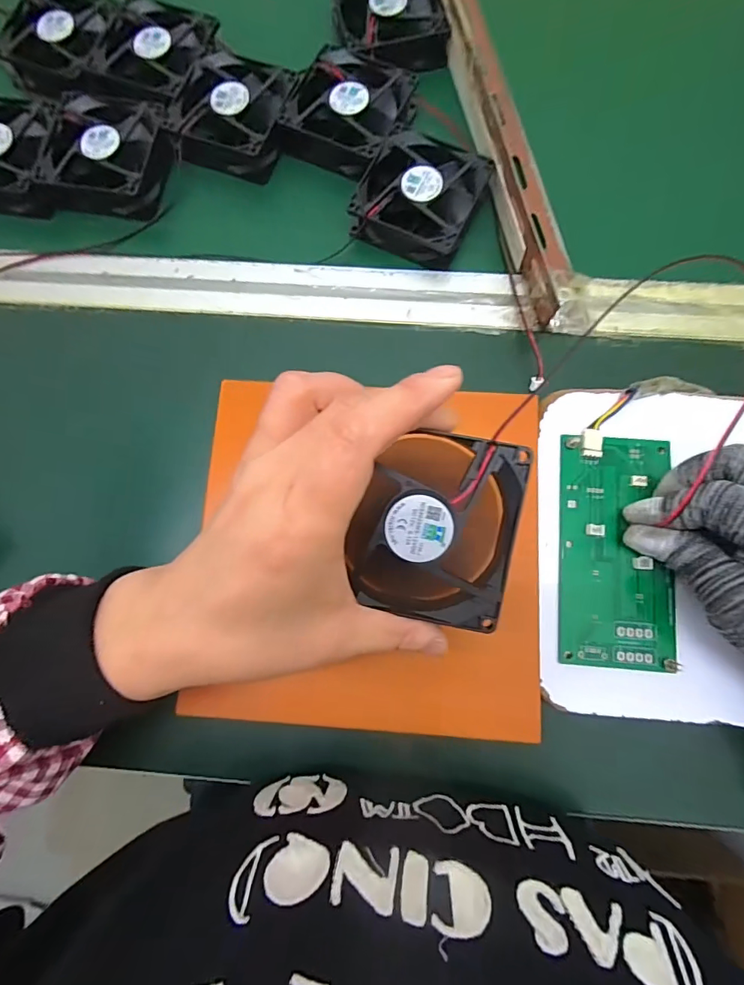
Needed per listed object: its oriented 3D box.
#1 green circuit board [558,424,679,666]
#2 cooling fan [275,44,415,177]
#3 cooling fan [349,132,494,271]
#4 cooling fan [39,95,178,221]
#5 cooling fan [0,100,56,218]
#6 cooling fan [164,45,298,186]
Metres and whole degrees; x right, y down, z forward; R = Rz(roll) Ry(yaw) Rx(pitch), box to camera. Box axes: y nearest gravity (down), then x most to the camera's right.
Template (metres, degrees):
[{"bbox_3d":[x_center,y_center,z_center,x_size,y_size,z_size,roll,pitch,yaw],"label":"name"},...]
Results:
[{"bbox_3d":[0.144,0.032,0.264,0.064,0.008,0.133,2,81,2],"label":"green circuit board"},{"bbox_3d":[-0.016,-0.283,0.338,0.081,0.024,0.085,20,79,5],"label":"cooling fan"},{"bbox_3d":[0.034,-0.211,0.324,0.079,0.024,0.082,23,79,6],"label":"cooling fan"},{"bbox_3d":[-0.193,-0.252,0.337,0.085,0.022,0.081,14,79,4],"label":"cooling fan"},{"bbox_3d":[-0.276,-0.252,0.339,0.078,0.025,0.077,10,78,3],"label":"cooling fan"},{"bbox_3d":[-0.101,-0.291,0.345,0.083,0.030,0.094,22,79,6],"label":"cooling fan"}]

